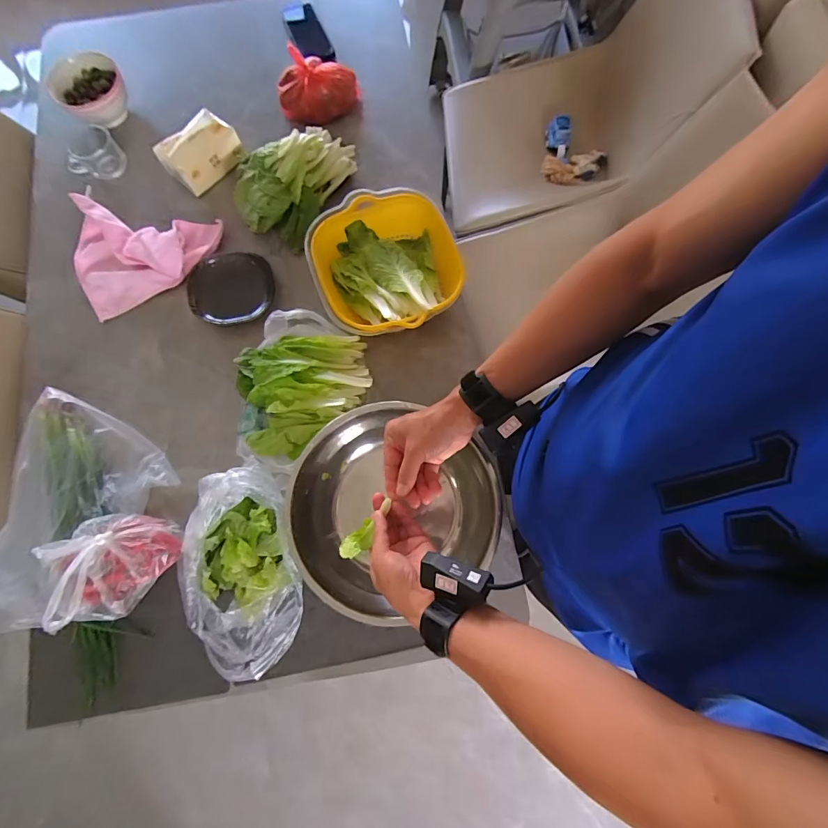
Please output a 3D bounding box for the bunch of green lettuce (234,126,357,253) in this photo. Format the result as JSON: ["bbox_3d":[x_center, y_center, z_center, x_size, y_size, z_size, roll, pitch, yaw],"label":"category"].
[{"bbox_3d":[-0.226,-0.440,0.756,0.146,0.087,0.236,31,79,7],"label":"bunch of green lettuce"}]

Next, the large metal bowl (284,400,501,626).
[{"bbox_3d":[-0.035,0.147,0.627,0.290,0.100,0.282,0,77,1],"label":"large metal bowl"}]

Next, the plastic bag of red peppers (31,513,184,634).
[{"bbox_3d":[-0.449,0.215,0.603,0.124,0.085,0.158,34,80,8],"label":"plastic bag of red peppers"}]

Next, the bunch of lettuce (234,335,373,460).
[{"bbox_3d":[-0.177,-0.045,0.668,0.208,0.060,0.186,-15,77,-3],"label":"bunch of lettuce"}]

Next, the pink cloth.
[{"bbox_3d":[-0.493,-0.311,0.743,0.258,0.059,0.191,-27,78,-5],"label":"pink cloth"}]

